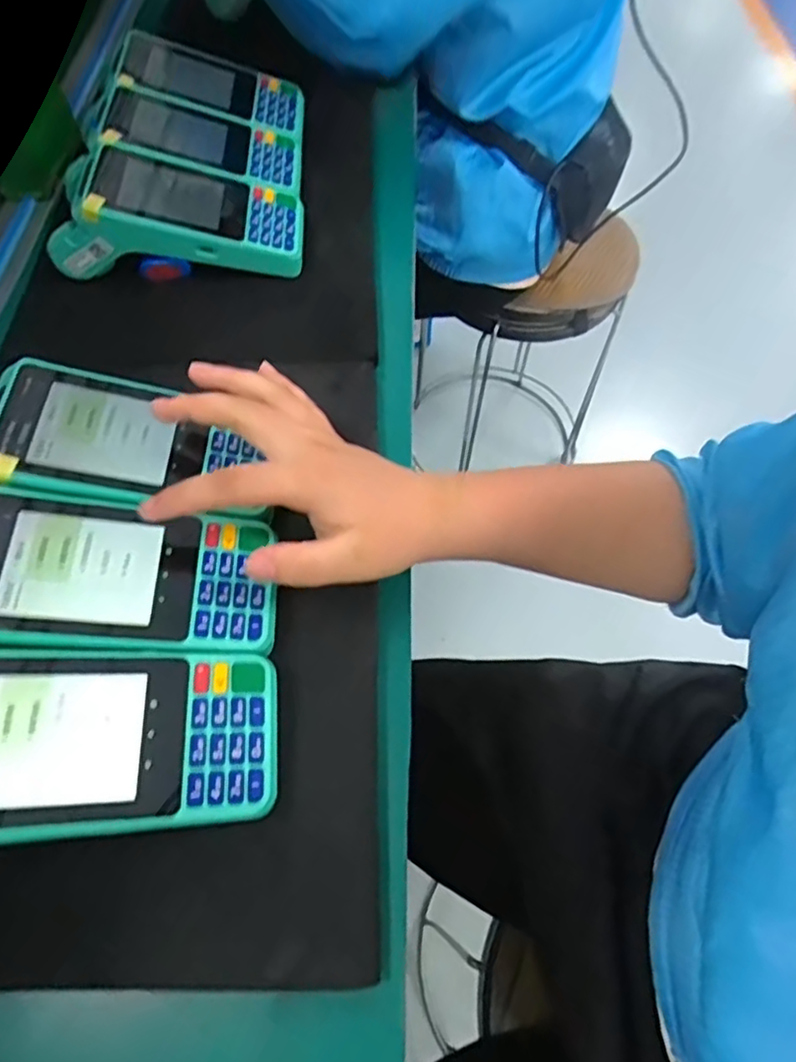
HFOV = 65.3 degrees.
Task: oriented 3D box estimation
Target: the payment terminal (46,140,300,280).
[{"bbox_3d":[-0.157,-0.231,0.448,0.170,0.052,0.087,1,59,0],"label":"payment terminal"}]

